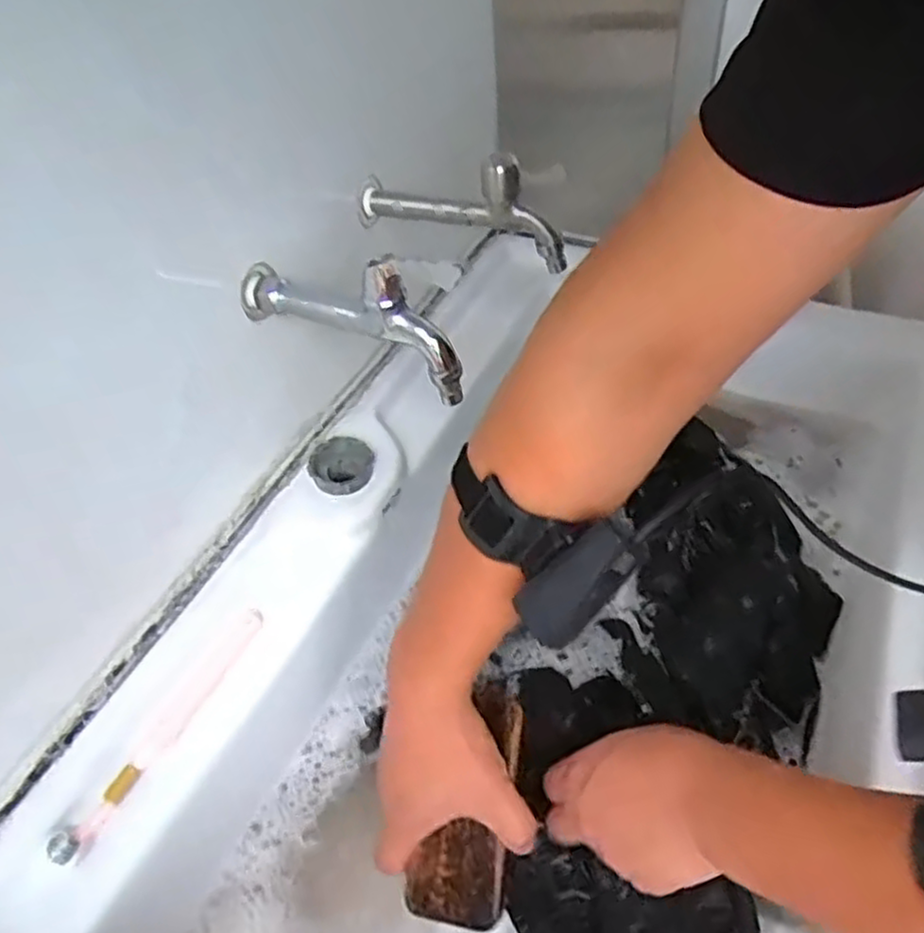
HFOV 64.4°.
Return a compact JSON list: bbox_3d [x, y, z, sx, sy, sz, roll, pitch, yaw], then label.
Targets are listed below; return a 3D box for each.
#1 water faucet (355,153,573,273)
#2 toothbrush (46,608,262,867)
[{"bbox_3d":[-0.003,-0.211,0.574,0.176,0.078,0.035,20,51,23],"label":"water faucet"},{"bbox_3d":[-0.194,0.168,0.481,0.017,0.017,0.183,19,51,23],"label":"toothbrush"}]

